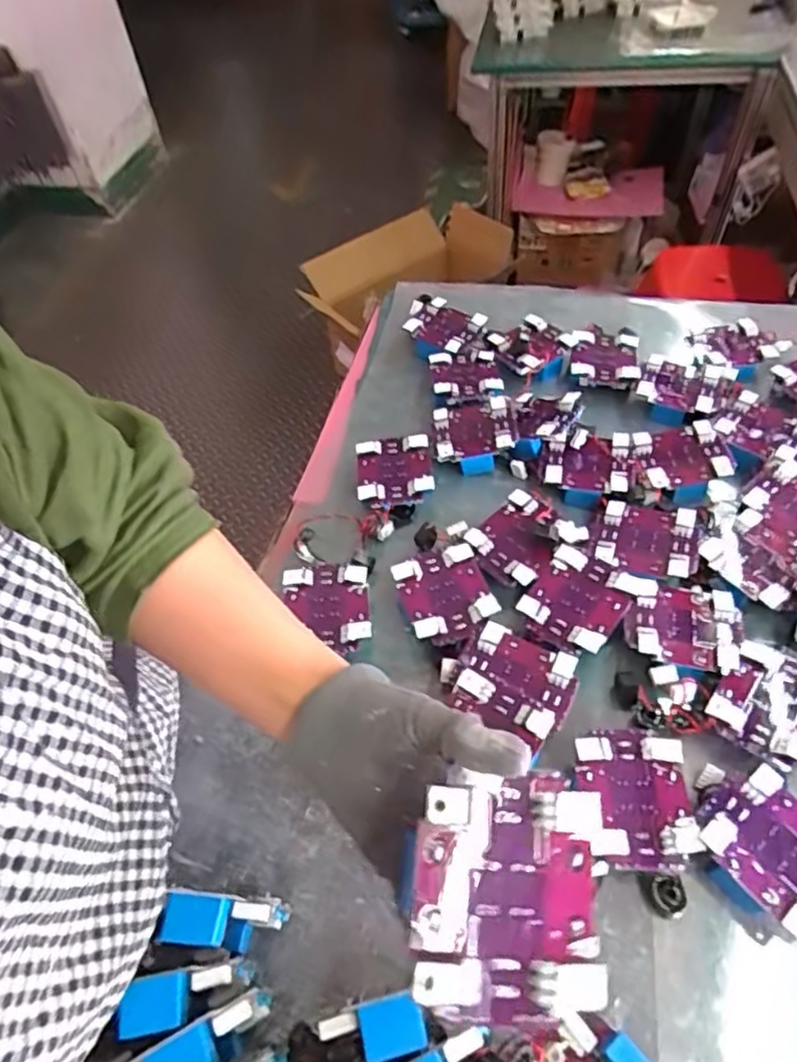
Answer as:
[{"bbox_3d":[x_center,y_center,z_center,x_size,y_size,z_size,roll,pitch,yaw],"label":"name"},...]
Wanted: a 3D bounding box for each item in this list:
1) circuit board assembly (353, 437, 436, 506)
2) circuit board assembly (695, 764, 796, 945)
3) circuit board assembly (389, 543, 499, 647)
[{"bbox_3d":[-0.006,-0.068,0.723,0.084,0.016,0.092,-7,52,-1],"label":"circuit board assembly"},{"bbox_3d":[0.275,0.235,0.481,0.111,0.039,0.095,36,63,28],"label":"circuit board assembly"},{"bbox_3d":[0.044,0.064,0.626,0.086,0.019,0.092,-16,53,-7],"label":"circuit board assembly"}]

